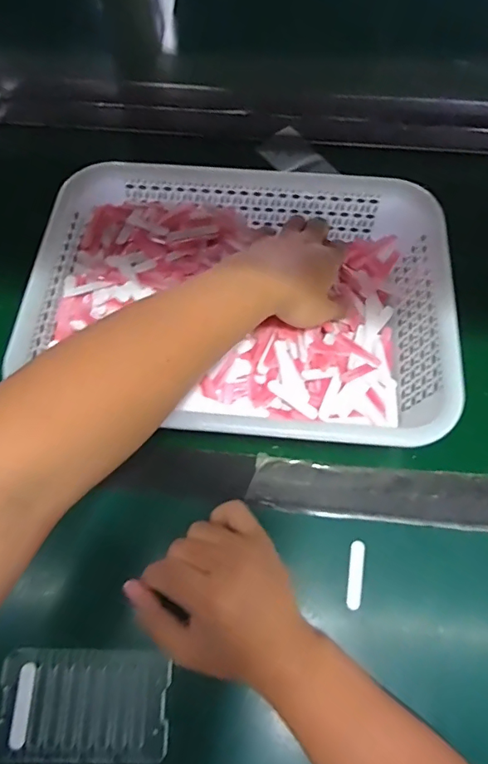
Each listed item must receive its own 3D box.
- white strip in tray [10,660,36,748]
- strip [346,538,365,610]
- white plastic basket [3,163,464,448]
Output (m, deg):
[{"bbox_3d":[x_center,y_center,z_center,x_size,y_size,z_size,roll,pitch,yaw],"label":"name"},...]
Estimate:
[{"bbox_3d":[-0.158,0.231,0.347,0.010,0.004,0.052,0,69,1],"label":"white strip in tray"},{"bbox_3d":[0.090,0.155,0.391,0.012,0.006,0.052,7,69,4],"label":"strip"},{"bbox_3d":[-0.003,-0.072,0.449,0.353,0.078,0.260,4,69,3],"label":"white plastic basket"}]

